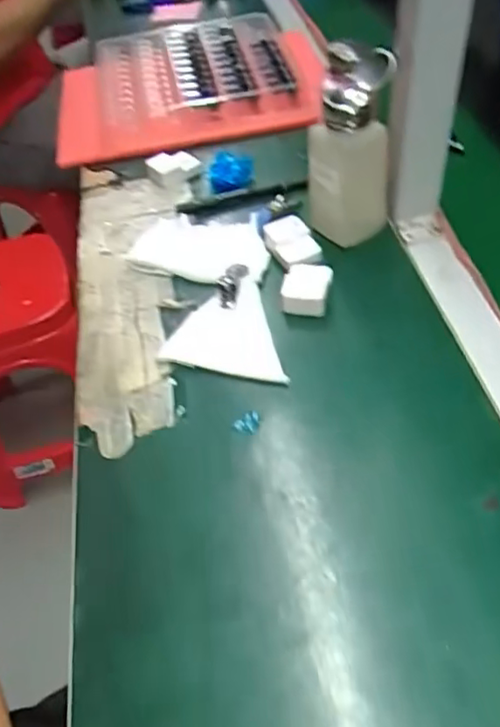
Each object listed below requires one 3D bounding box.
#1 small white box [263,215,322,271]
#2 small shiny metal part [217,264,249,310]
[{"bbox_3d":[0.038,-0.111,0.572,0.039,0.018,0.060,-18,48,-10],"label":"small white box"},{"bbox_3d":[-0.017,-0.071,0.556,0.021,0.013,0.050,11,50,16],"label":"small shiny metal part"}]

